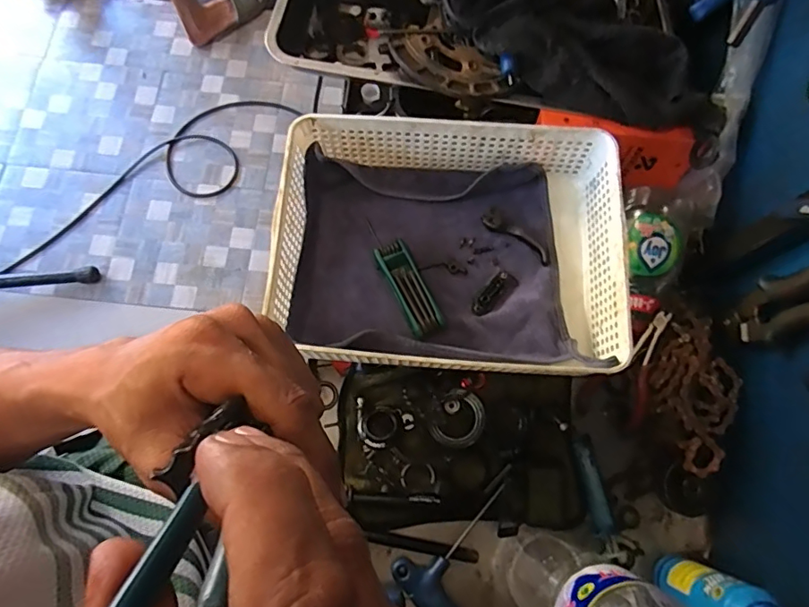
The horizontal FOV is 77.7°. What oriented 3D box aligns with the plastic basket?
[{"bbox_3d":[0.042,-0.057,0.515,0.329,0.082,0.248,2,74,-1],"label":"plastic basket"}]

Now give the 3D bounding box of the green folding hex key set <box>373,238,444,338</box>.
[{"bbox_3d":[0.004,-0.015,0.531,0.034,0.016,0.103,-24,76,-8],"label":"green folding hex key set"}]

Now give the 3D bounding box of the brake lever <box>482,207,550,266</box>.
[{"bbox_3d":[0.123,-0.072,0.546,0.085,0.009,0.021,41,77,10],"label":"brake lever"}]

